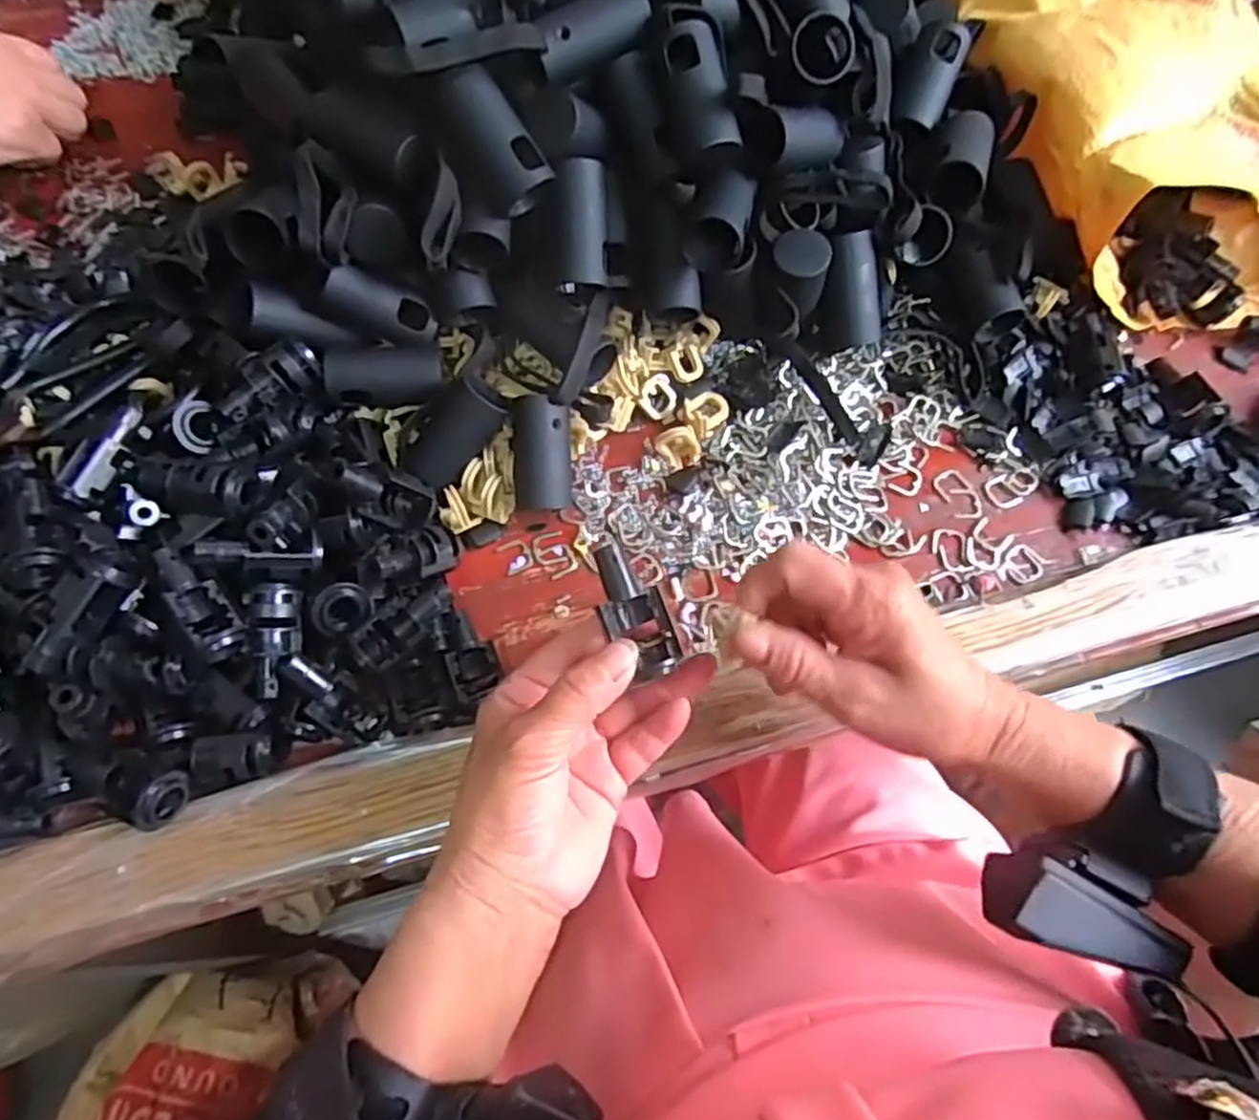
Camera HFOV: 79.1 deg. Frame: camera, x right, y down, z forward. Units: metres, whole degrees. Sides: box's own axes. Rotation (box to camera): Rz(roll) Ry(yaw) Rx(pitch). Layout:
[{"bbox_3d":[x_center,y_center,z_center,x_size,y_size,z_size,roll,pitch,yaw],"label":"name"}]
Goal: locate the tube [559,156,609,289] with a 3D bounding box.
[{"bbox_3d":[-0.024,-0.175,0.399,0.024,0.024,0.060,2,103,-1],"label":"tube"}]

